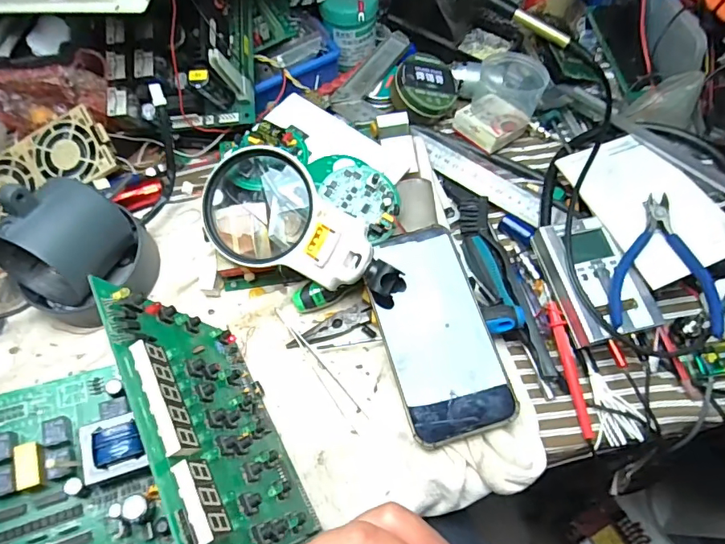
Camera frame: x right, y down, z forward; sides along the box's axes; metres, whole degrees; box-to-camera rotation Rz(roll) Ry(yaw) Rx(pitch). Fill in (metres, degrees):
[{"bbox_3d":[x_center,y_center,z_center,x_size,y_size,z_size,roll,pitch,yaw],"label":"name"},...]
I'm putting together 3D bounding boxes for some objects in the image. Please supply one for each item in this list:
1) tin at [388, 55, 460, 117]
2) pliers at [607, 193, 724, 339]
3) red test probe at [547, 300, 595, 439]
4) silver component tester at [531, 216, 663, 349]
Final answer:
[{"bbox_3d":[0.066,-0.192,0.504,0.070,0.035,0.070,5,73,-17],"label":"tin"},{"bbox_3d":[0.238,-0.008,0.388,0.080,0.021,0.116,2,64,3],"label":"pliers"},{"bbox_3d":[0.166,0.076,0.385,0.012,0.016,0.106,-7,64,-2],"label":"red test probe"},{"bbox_3d":[0.192,0.007,0.403,0.067,0.034,0.104,-16,65,-6],"label":"silver component tester"}]

